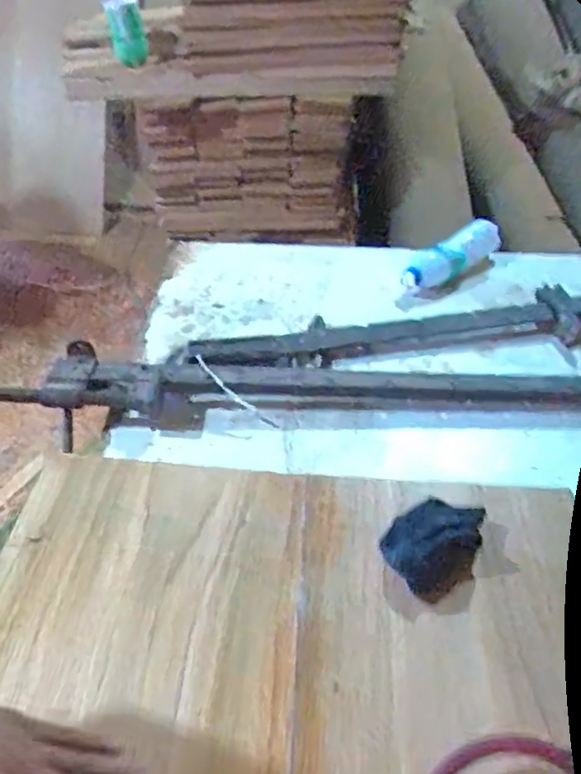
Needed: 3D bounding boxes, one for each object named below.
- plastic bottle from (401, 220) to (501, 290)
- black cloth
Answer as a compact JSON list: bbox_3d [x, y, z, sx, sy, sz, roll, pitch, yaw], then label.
[{"bbox_3d":[0.276,-0.223,1.042,0.063,0.060,0.226,32,50,31],"label":"plastic bottle"},{"bbox_3d":[0.140,0.152,0.594,0.080,0.028,0.101,31,47,30],"label":"black cloth"}]

